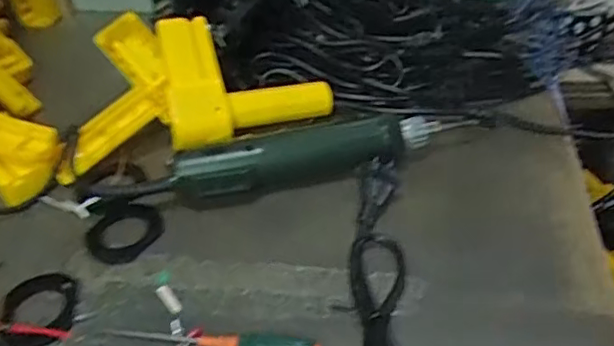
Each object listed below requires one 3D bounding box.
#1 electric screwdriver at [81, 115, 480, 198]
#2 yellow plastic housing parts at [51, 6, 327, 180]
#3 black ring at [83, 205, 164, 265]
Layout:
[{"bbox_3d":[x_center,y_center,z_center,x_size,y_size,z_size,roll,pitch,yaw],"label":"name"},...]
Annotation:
[{"bbox_3d":[-0.010,-0.014,0.478,0.302,0.033,0.041,-11,42,-9],"label":"electric screwdriver"},{"bbox_3d":[-0.094,-0.067,0.507,0.220,0.086,0.133,2,42,6],"label":"yellow plastic housing parts"},{"bbox_3d":[-0.142,0.045,0.452,0.056,0.005,0.054,-2,42,2],"label":"black ring"}]

